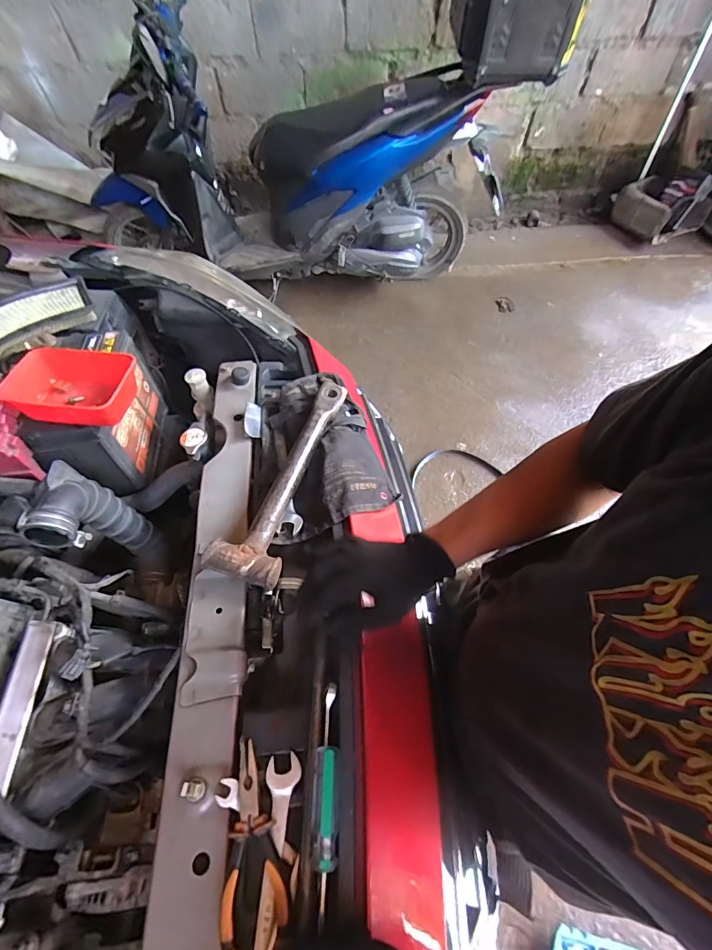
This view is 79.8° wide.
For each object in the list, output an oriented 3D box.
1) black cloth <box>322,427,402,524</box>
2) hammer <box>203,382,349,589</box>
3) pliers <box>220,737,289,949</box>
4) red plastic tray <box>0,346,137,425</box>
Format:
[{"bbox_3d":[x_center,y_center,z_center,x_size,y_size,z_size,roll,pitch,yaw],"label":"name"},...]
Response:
[{"bbox_3d":[-0.006,-0.003,0.634,0.115,0.062,0.144,-24,61,-13],"label":"black cloth"},{"bbox_3d":[-0.101,-0.012,0.611,0.096,0.052,0.349,12,59,8],"label":"hammer"},{"bbox_3d":[-0.094,0.331,0.382,0.053,0.019,0.160,-11,59,-6],"label":"pliers"},{"bbox_3d":[-0.412,-0.129,0.638,0.164,0.066,0.110,4,59,3],"label":"red plastic tray"}]

